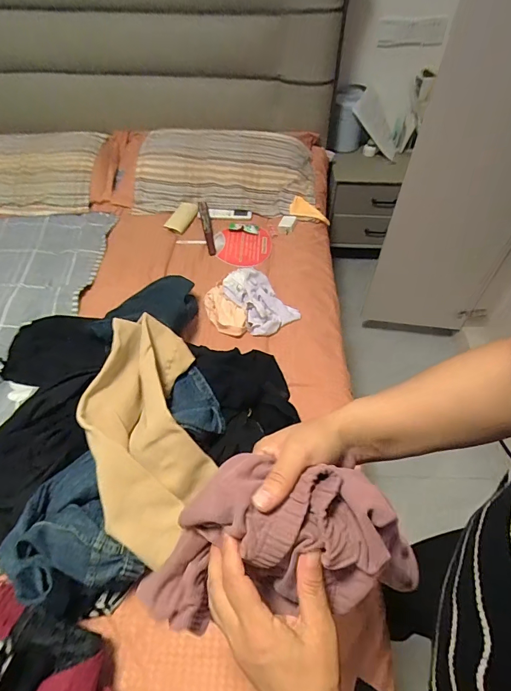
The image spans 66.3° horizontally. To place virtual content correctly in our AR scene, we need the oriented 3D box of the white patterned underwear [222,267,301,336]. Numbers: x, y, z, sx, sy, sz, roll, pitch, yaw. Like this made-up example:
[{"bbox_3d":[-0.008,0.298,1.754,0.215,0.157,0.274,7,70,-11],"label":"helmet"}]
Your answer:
[{"bbox_3d":[0.002,-0.135,1.115,0.156,0.045,0.239,-28,56,-21],"label":"white patterned underwear"}]

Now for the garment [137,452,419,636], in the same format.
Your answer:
[{"bbox_3d":[0.006,0.166,0.337,0.209,0.129,0.108,-4,51,-4],"label":"garment"}]

